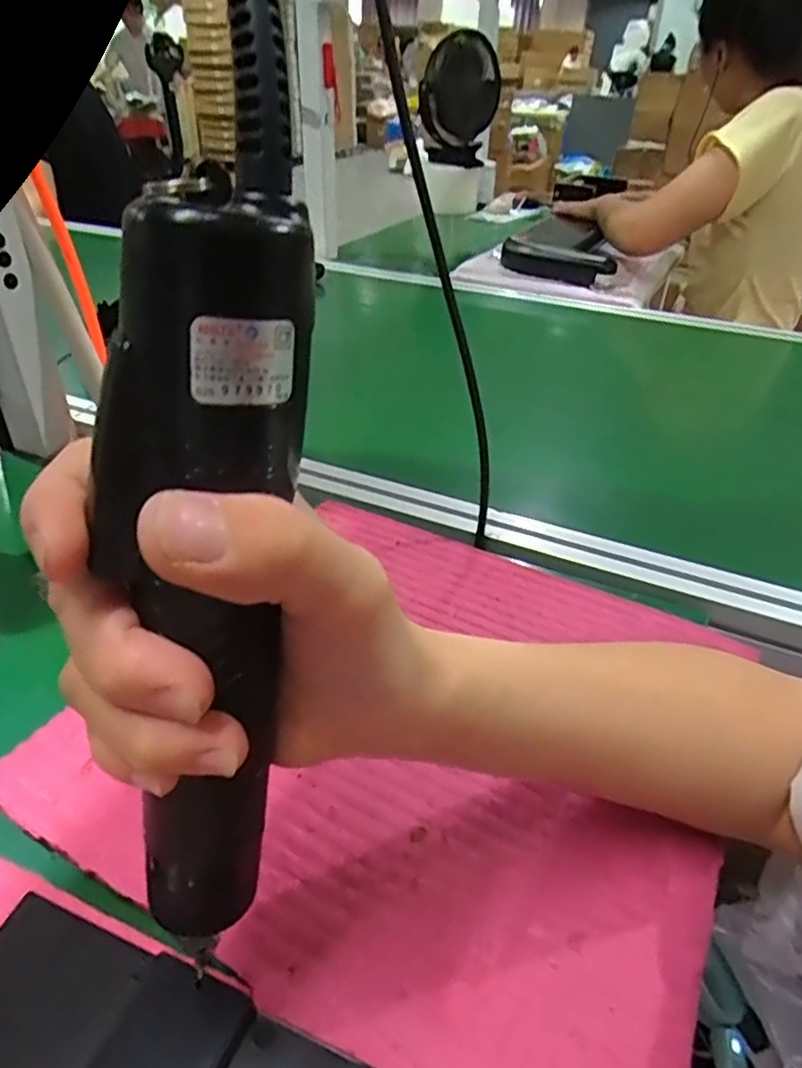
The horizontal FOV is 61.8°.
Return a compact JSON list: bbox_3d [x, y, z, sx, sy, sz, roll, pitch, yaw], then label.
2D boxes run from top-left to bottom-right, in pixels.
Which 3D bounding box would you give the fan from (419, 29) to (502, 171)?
[{"bbox_3d":[0.134,-0.987,1.527,0.168,0.241,0.253,6,35,5],"label":"fan"}]

